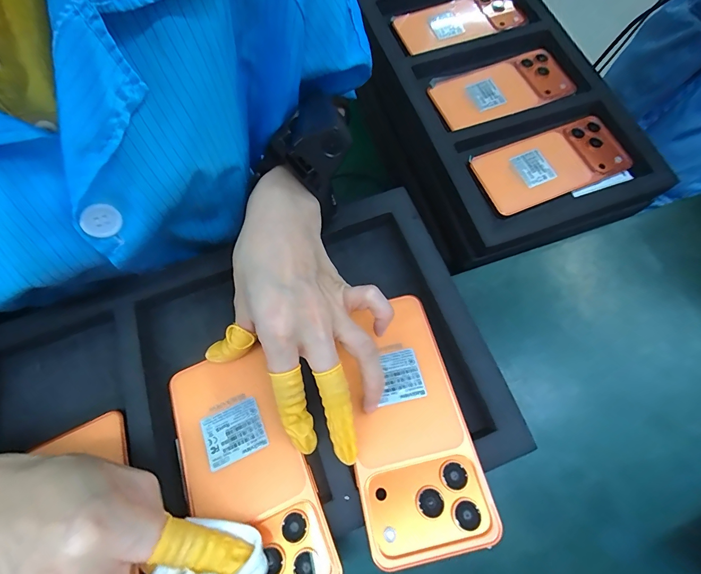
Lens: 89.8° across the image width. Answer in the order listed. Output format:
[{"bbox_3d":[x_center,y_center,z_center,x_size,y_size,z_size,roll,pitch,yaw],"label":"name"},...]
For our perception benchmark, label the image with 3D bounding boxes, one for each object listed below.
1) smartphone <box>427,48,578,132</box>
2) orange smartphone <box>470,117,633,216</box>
[{"bbox_3d":[0.174,-0.234,0.413,0.159,0.017,0.076,-16,68,-4],"label":"smartphone"},{"bbox_3d":[0.217,-0.134,0.385,0.161,0.009,0.075,-21,78,-2],"label":"orange smartphone"}]

